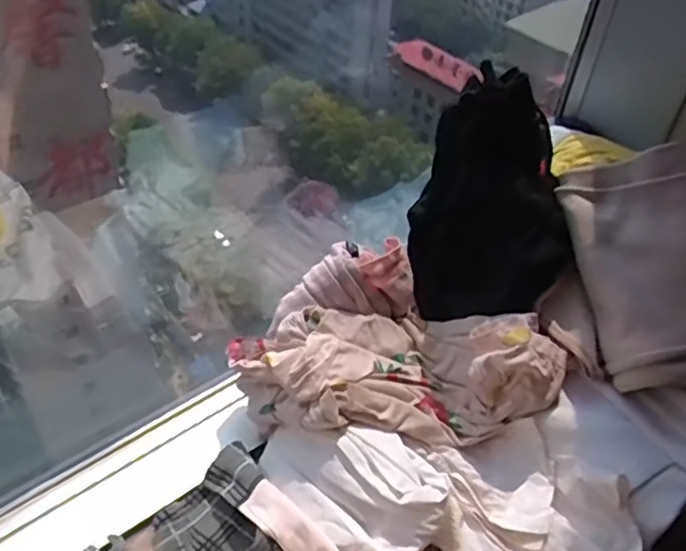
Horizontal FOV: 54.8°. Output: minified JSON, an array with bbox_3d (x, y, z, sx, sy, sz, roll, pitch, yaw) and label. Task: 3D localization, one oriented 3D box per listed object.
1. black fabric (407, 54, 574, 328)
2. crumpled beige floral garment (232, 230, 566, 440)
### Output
[{"bbox_3d":[0.154,-0.081,0.686,0.156,0.201,0.170,5,43,0],"label":"black fabric"},{"bbox_3d":[0.051,0.069,0.669,0.320,0.109,0.183,1,43,-5],"label":"crumpled beige floral garment"}]

